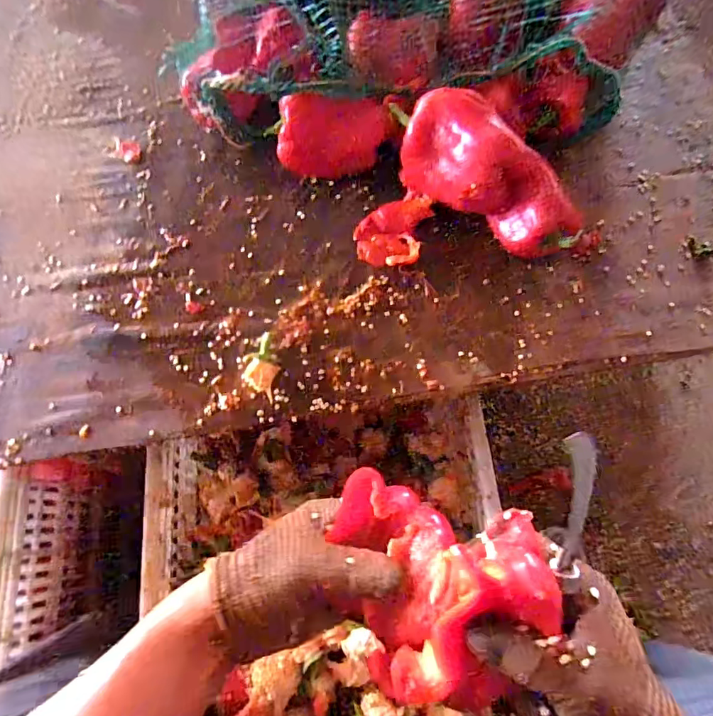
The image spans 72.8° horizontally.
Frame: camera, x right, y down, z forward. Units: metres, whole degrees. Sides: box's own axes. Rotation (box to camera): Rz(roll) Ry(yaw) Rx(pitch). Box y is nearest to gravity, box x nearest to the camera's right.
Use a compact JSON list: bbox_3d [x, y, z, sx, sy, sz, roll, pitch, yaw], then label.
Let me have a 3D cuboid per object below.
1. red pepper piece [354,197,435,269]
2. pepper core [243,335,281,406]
[{"bbox_3d":[0.037,-0.136,0.521,0.071,0.026,0.082,16,71,8],"label":"red pepper piece"},{"bbox_3d":[-0.093,0.011,0.472,0.037,0.024,0.063,-23,70,-6],"label":"pepper core"}]

